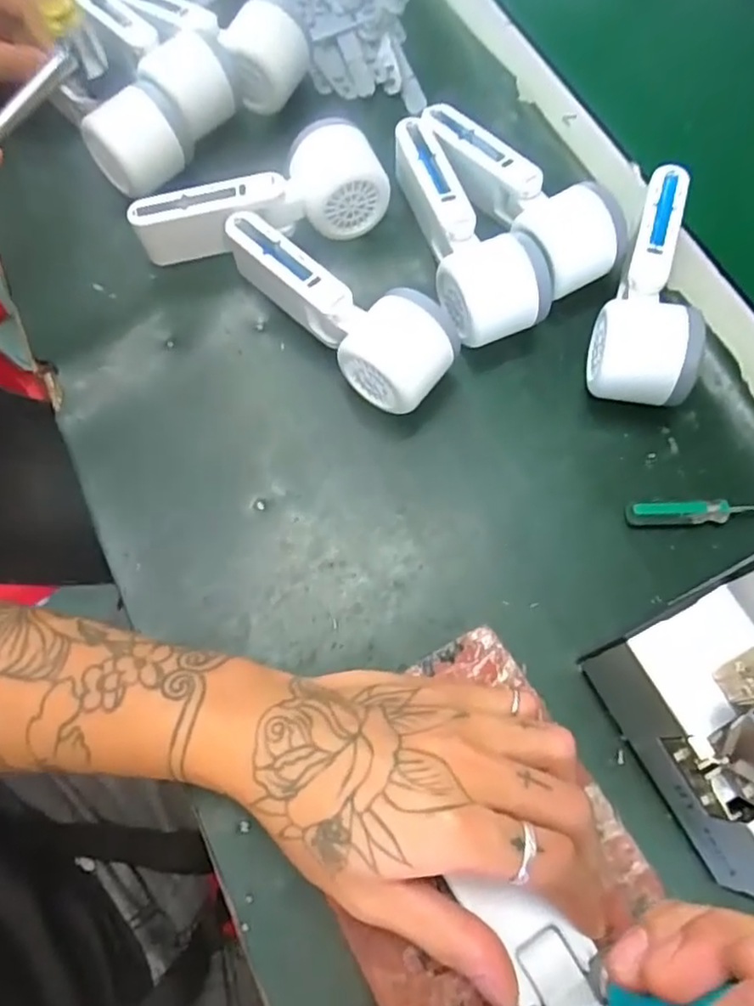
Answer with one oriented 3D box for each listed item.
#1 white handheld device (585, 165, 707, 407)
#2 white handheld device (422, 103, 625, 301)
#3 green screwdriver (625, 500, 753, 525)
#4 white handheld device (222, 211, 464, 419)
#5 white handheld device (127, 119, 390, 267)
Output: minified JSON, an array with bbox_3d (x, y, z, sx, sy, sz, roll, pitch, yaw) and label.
[{"bbox_3d":[0.180,-0.137,0.427,0.064,0.052,0.163,20,70,7],"label":"white handheld device"},{"bbox_3d":[0.093,-0.209,0.450,0.066,0.050,0.166,-29,72,-11],"label":"white handheld device"},{"bbox_3d":[0.206,0.006,0.393,0.115,0.018,0.012,-1,69,-1],"label":"green screwdriver"},{"bbox_3d":[-0.025,-0.121,0.414,0.051,0.063,0.163,-41,74,-15],"label":"white handheld device"},{"bbox_3d":[-0.078,-0.202,0.447,0.167,0.054,0.057,-17,70,-7],"label":"white handheld device"}]

